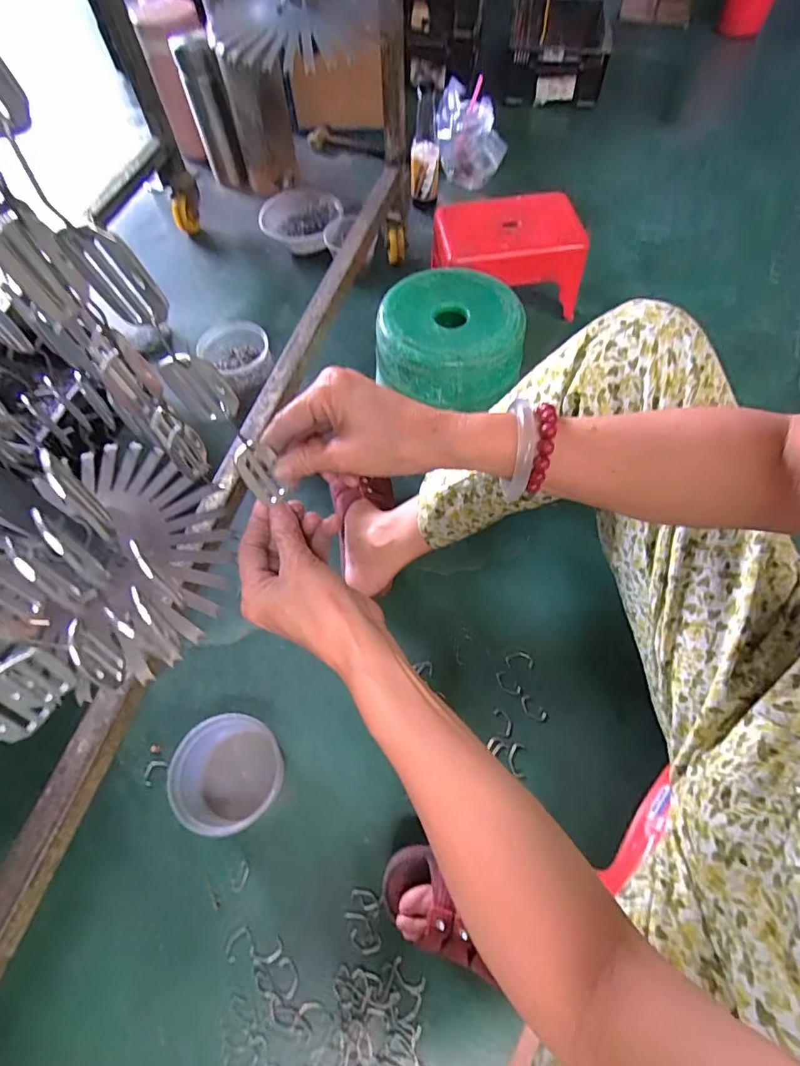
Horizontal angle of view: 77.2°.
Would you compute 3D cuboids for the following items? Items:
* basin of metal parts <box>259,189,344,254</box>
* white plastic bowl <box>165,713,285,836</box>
[{"bbox_3d":[-0.193,-0.625,1.016,0.140,0.065,0.153,-1,65,1],"label":"basin of metal parts"},{"bbox_3d":[-0.190,0.271,0.568,0.112,0.068,0.113,-1,65,1],"label":"white plastic bowl"}]

